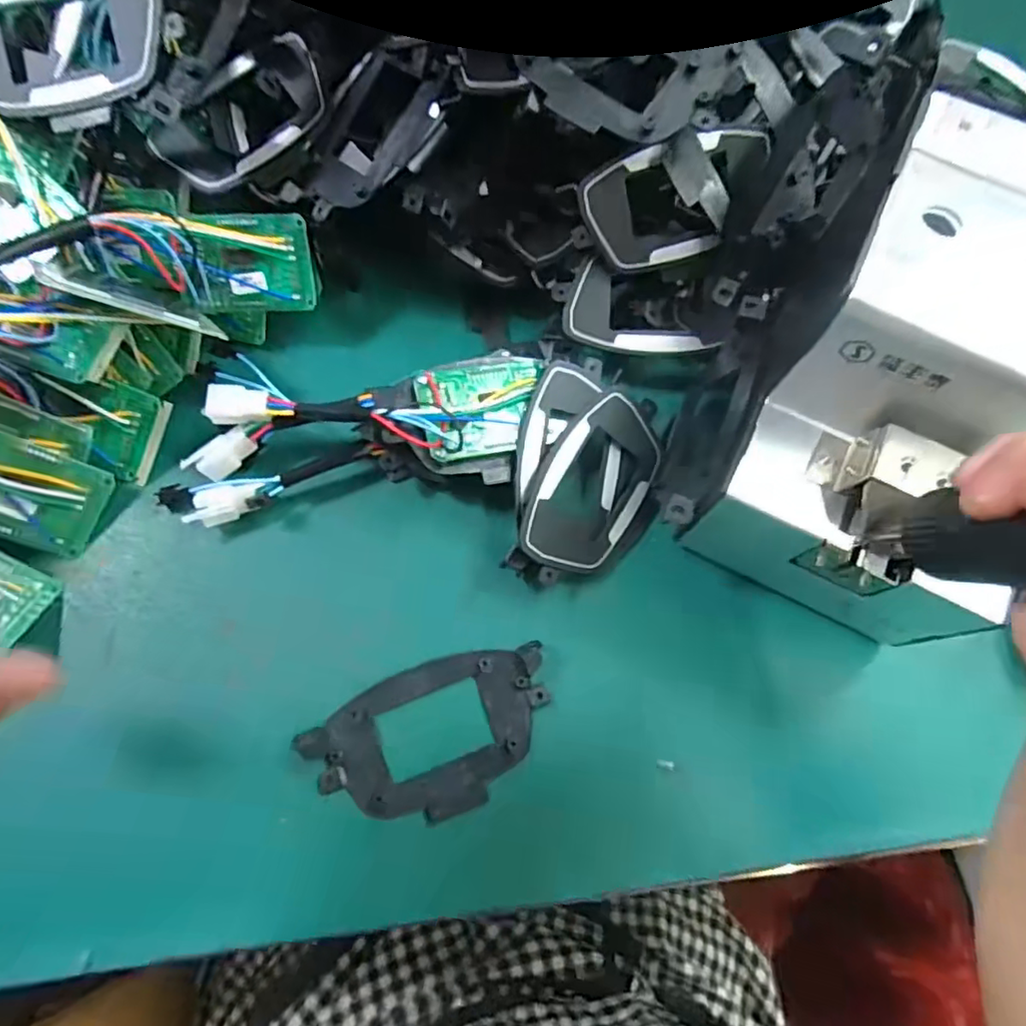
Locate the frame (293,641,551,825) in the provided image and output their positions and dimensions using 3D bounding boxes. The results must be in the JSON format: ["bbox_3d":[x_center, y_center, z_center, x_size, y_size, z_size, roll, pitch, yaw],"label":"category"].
[{"bbox_3d":[-0.037,0.109,0.293,0.118,0.009,0.069,-21,74,-8],"label":"frame"}]

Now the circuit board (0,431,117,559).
[{"bbox_3d":[-0.246,-0.011,0.302,0.069,0.009,0.048,29,79,-38],"label":"circuit board"}]

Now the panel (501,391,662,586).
[{"bbox_3d":[0.044,-0.010,0.325,0.067,0.015,0.113,33,76,-20],"label":"panel"}]

